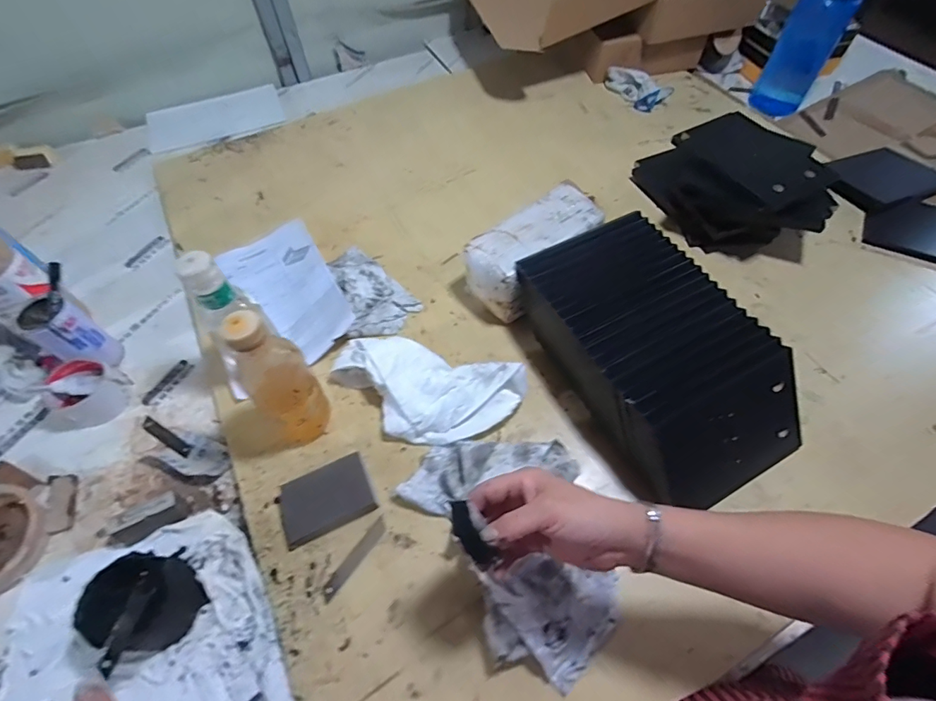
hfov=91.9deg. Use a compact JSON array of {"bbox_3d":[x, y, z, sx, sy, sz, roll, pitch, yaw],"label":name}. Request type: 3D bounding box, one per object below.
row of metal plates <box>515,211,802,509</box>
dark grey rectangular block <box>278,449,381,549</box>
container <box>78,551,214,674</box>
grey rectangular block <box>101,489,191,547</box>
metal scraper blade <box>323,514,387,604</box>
[{"bbox_3d":[0.233,0.001,0.588,0.201,0.125,0.368,-27,62,-15],"label":"row of metal plates"},{"bbox_3d":[-0.170,0.178,0.544,0.106,0.022,0.071,-22,60,-12],"label":"dark grey rectangular block"},{"bbox_3d":[-0.334,0.261,0.471,0.090,0.080,0.084,0,58,1],"label":"container"},{"bbox_3d":[-0.378,0.201,0.538,0.081,0.032,0.031,-29,62,-16],"label":"grey rectangular block"},{"bbox_3d":[-0.128,0.236,0.517,0.019,0.004,0.099,33,64,19],"label":"metal scraper blade"}]

